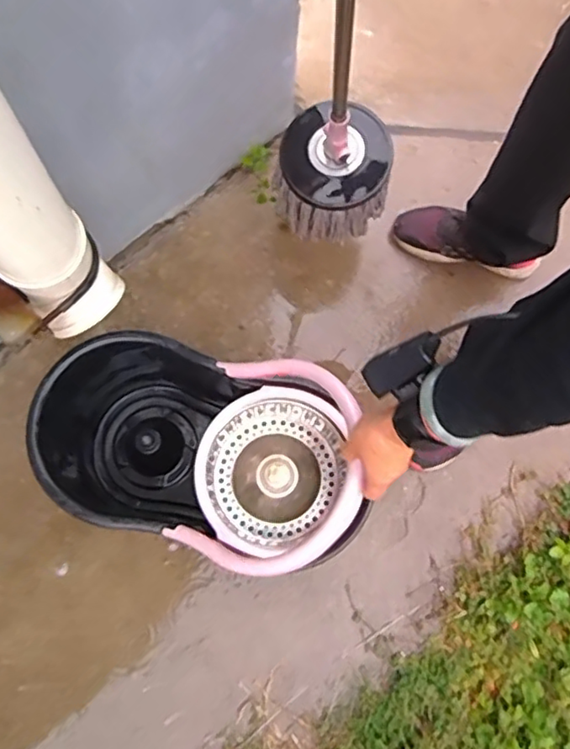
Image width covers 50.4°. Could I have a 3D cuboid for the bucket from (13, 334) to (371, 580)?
[{"bbox_3d":[-0.140,0.092,0.814,0.445,0.330,0.245,17,74,3],"label":"bucket"}]

